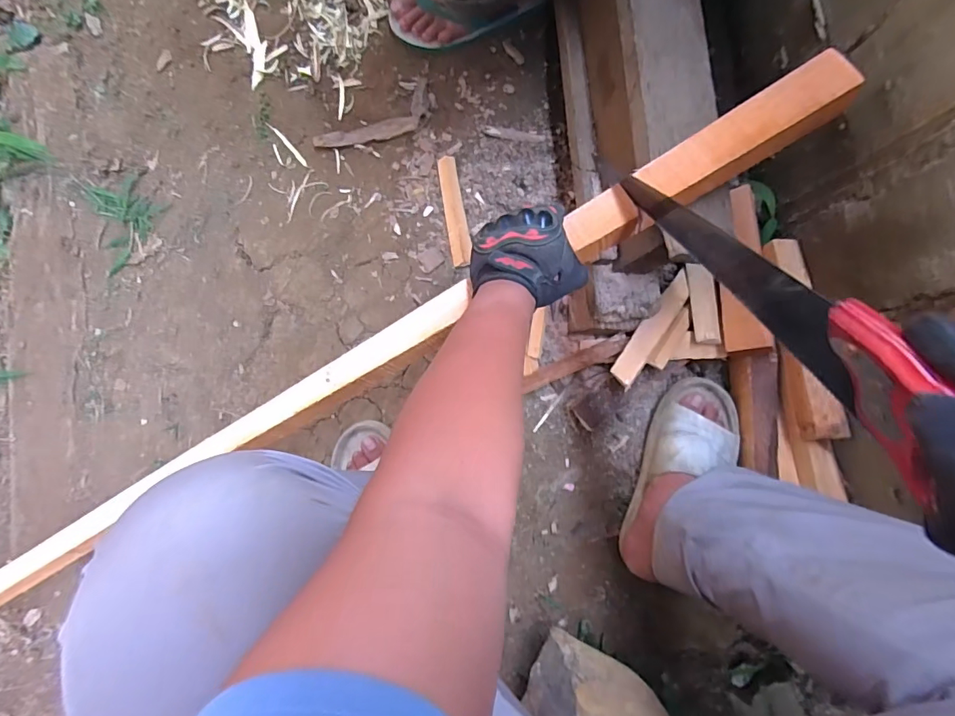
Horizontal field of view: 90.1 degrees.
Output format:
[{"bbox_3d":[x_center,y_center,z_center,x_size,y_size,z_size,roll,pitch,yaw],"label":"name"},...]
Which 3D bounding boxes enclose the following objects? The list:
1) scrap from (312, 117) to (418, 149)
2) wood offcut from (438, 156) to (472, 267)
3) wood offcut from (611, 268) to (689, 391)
[{"bbox_3d":[-0.181,-0.365,0.774,0.169,0.014,0.028,-14,83,-1],"label":"scrap"},{"bbox_3d":[-0.038,-0.242,0.764,0.032,0.006,0.171,-10,83,0],"label":"wood offcut"},{"bbox_3d":[0.254,-0.045,0.678,0.033,0.015,0.203,38,73,5],"label":"wood offcut"}]

